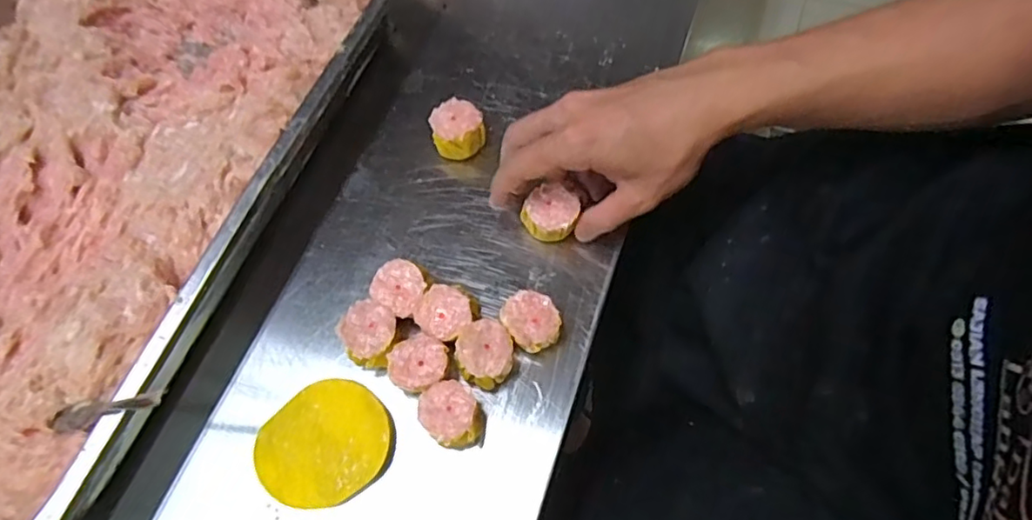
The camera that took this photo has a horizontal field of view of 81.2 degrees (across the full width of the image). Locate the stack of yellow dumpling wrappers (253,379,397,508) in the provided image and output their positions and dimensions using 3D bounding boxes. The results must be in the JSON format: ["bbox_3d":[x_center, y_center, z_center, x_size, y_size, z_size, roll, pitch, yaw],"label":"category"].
[{"bbox_3d":[-0.119,0.117,0.379,0.080,0.021,0.074,-42,71,-15],"label":"stack of yellow dumpling wrappers"}]

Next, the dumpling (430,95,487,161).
[{"bbox_3d":[-0.045,-0.101,0.463,0.039,0.025,0.038,-1,66,2],"label":"dumpling"}]

